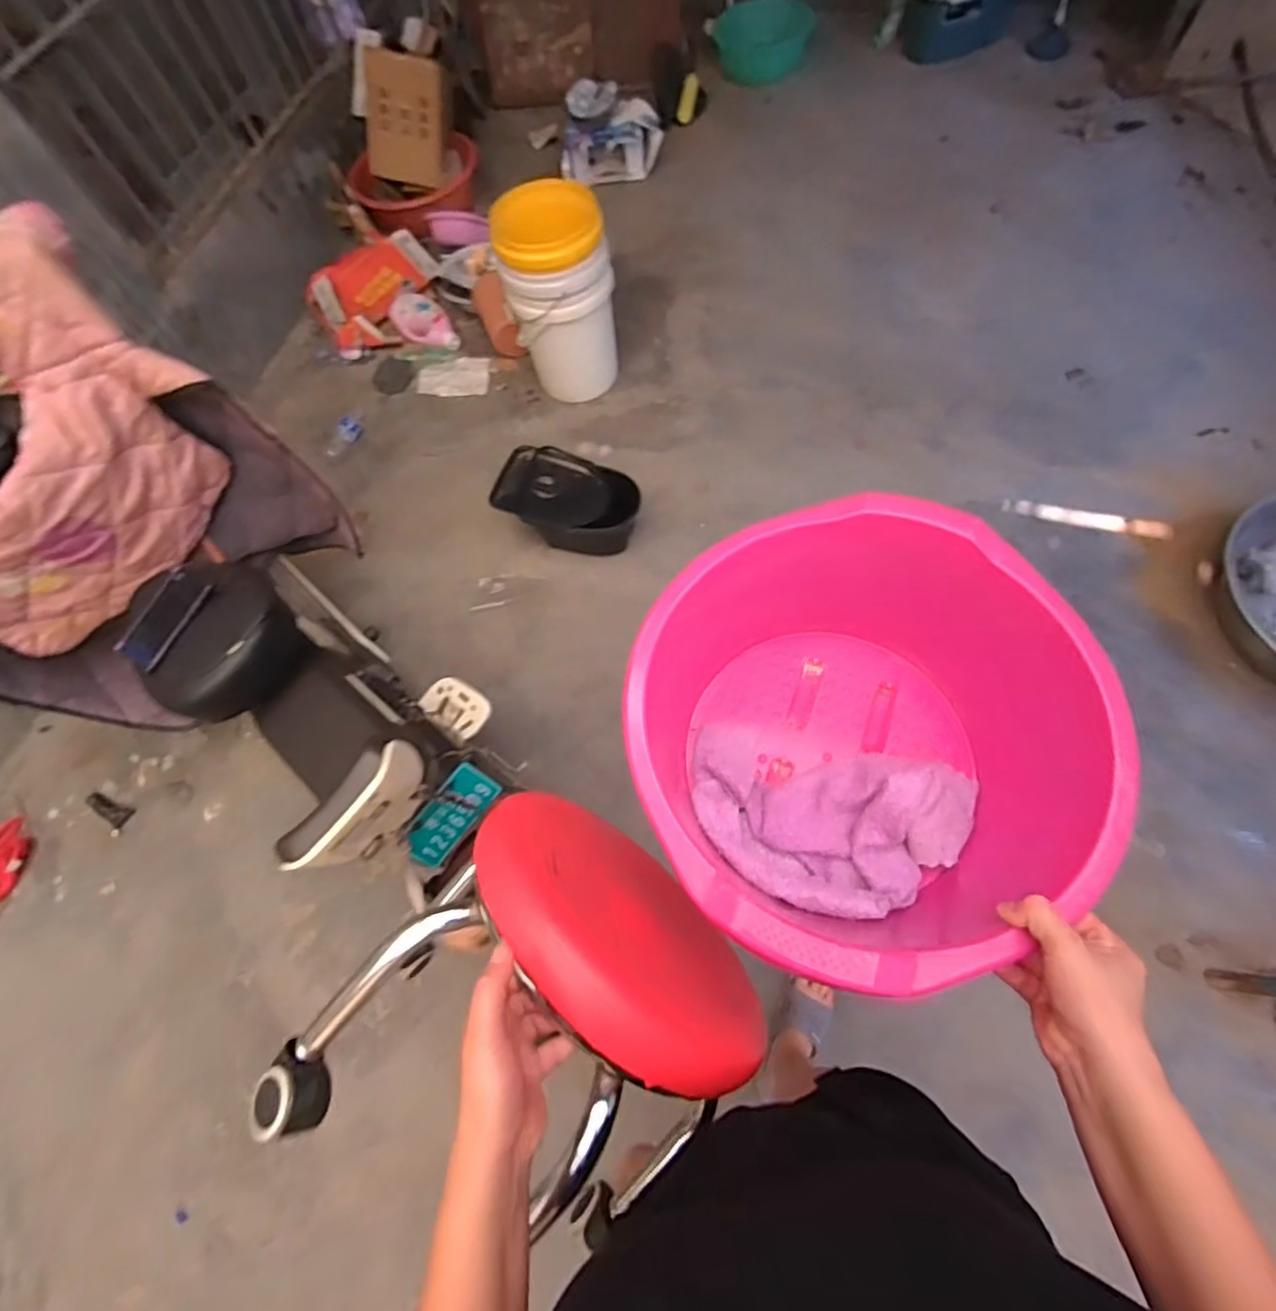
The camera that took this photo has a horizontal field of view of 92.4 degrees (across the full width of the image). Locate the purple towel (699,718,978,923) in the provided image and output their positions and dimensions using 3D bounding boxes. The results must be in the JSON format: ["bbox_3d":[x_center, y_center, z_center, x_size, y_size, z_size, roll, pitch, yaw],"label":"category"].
[{"bbox_3d":[0.186,0.160,0.596,0.270,0.064,0.165,9,66,13],"label":"purple towel"}]

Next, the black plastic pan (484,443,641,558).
[{"bbox_3d":[-0.195,-0.443,1.765,0.389,0.160,0.245,15,68,16],"label":"black plastic pan"}]

